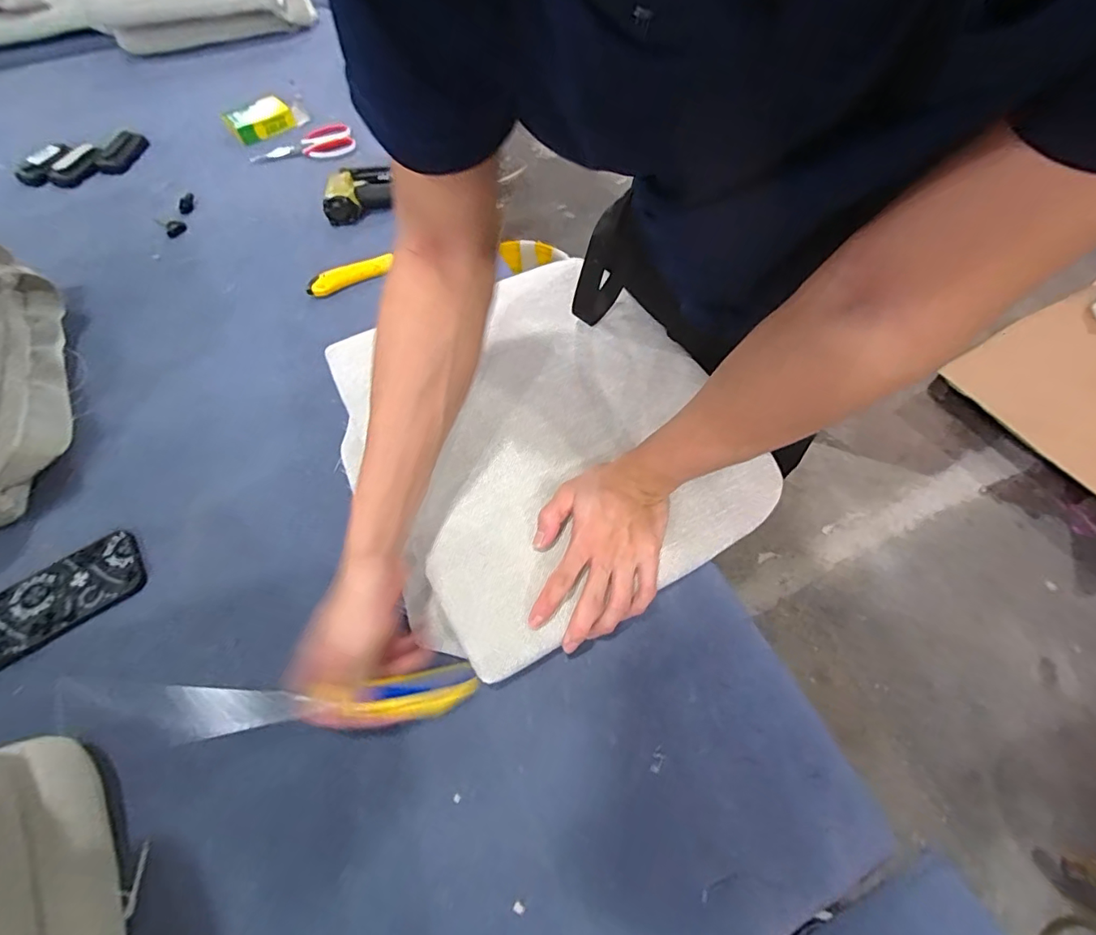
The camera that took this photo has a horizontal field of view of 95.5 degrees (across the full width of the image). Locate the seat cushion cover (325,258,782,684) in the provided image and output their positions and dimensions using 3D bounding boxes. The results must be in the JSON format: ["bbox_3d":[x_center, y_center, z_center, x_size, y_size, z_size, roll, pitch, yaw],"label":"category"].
[{"bbox_3d":[-0.015,-0.041,0.563,0.392,0.049,0.420,-27,63,-14],"label":"seat cushion cover"}]

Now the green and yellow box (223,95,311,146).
[{"bbox_3d":[-0.560,-0.691,0.983,0.137,0.016,0.117,-37,65,-18],"label":"green and yellow box"}]

